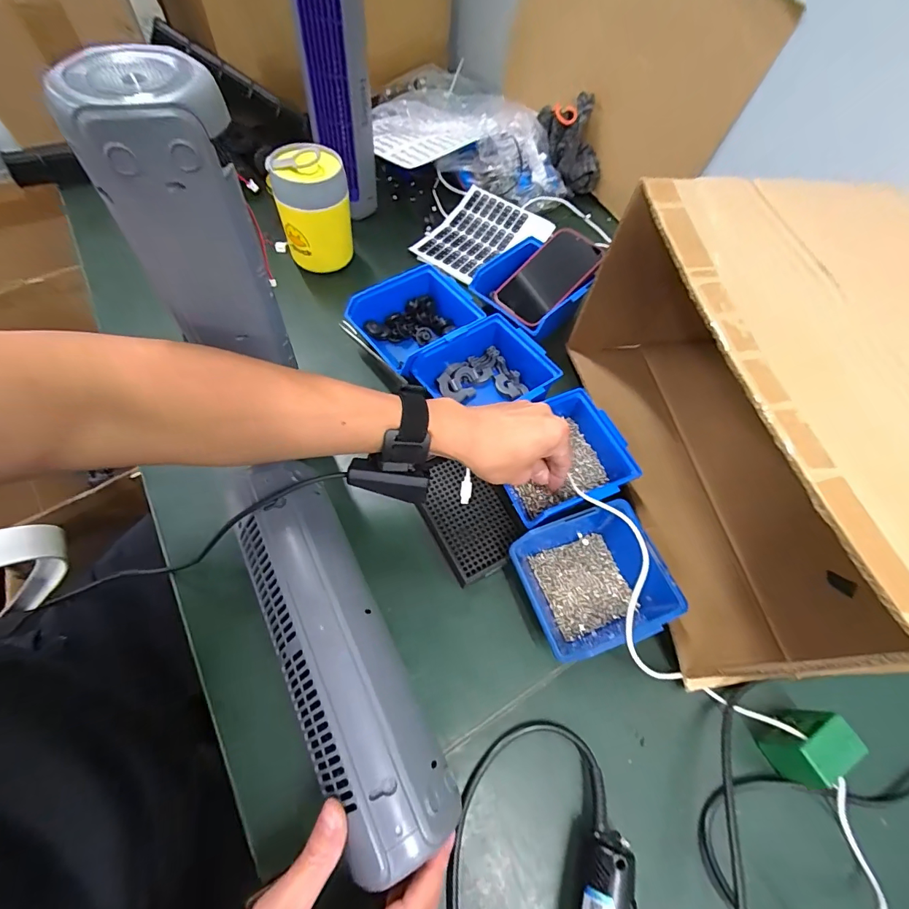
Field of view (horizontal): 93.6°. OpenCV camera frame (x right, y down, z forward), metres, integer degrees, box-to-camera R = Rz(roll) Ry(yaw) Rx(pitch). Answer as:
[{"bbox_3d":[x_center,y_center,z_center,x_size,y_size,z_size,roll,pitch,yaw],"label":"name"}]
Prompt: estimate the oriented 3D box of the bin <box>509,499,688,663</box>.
[{"bbox_3d":[0.129,0.115,0.400,0.132,0.064,0.116,-17,65,-14],"label":"bin"}]

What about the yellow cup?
[{"bbox_3d":[-0.189,-0.324,0.582,0.092,0.135,0.085,-12,63,-11],"label":"yellow cup"}]

